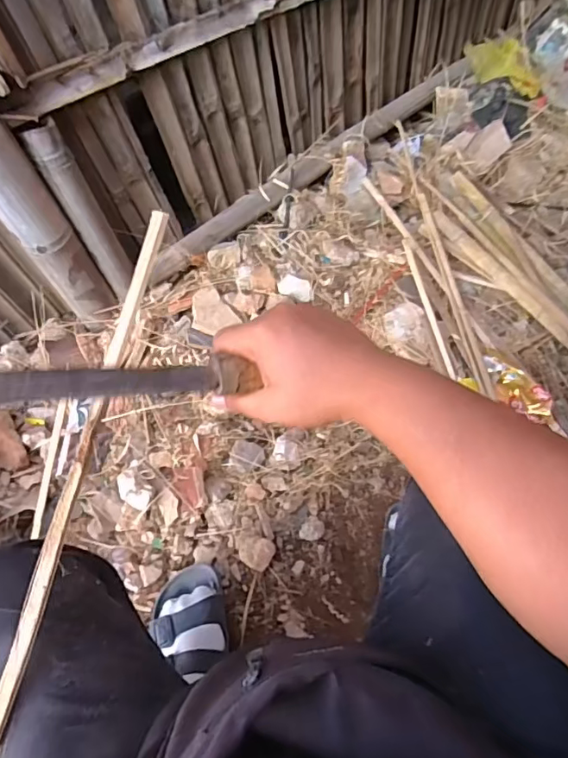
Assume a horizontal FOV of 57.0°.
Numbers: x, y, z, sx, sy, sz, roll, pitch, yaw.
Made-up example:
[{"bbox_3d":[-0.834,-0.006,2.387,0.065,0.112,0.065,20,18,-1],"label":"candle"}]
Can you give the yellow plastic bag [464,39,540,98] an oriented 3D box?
[{"bbox_3d":[0.473,-0.668,1.128,0.104,0.036,0.185,-13,62,-4],"label":"yellow plastic bag"}]

